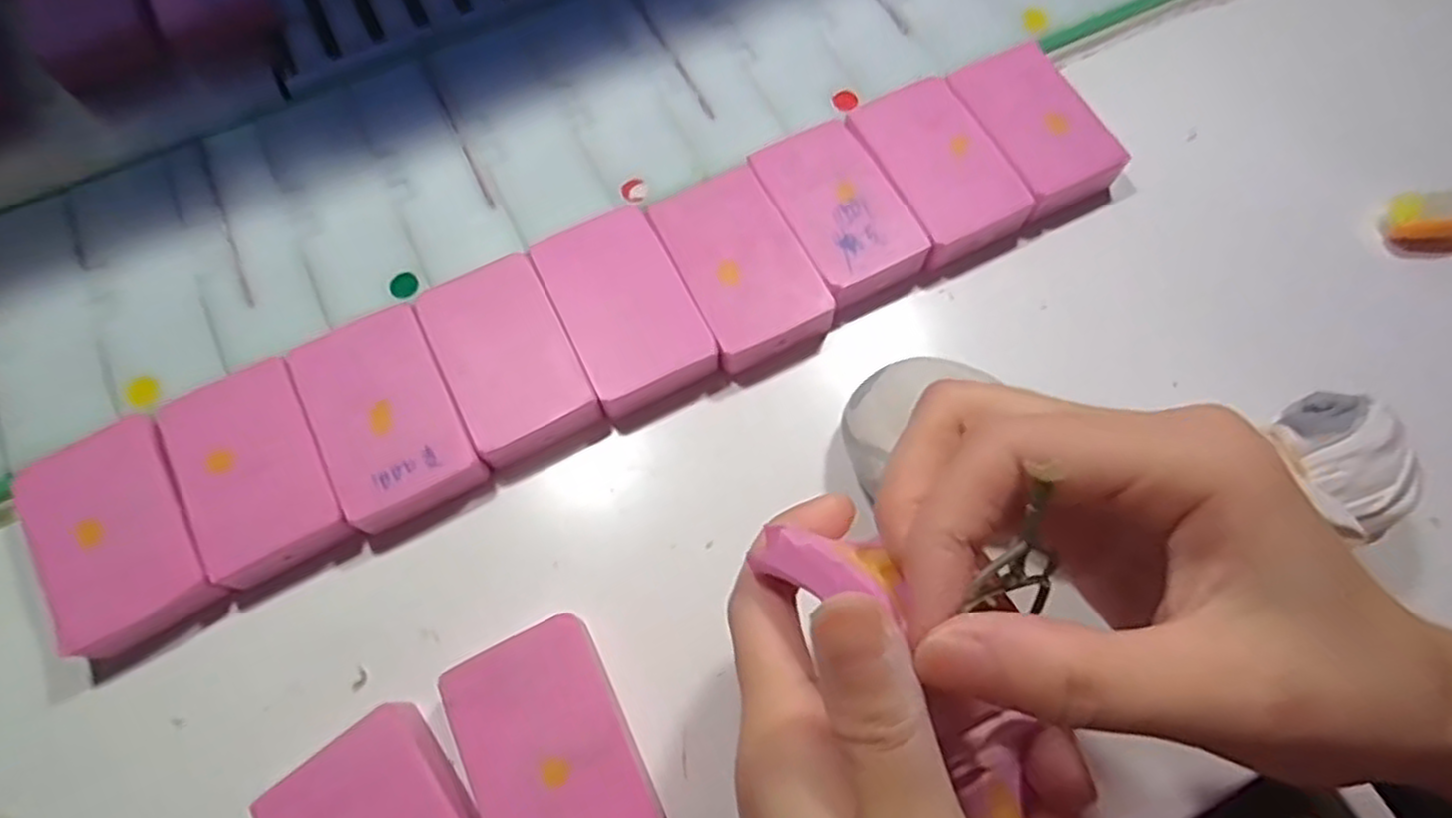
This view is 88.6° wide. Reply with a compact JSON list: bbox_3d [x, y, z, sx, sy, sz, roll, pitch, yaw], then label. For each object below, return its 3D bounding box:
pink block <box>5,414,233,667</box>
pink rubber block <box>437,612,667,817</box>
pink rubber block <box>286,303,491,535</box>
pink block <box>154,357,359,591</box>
[{"bbox_3d":[-0.195,0.042,0.241,0.044,0.018,0.068,-28,72,-10],"label":"pink block"},{"bbox_3d":[-0.048,0.105,0.218,0.045,0.020,0.077,-25,71,-9],"label":"pink rubber block"},{"bbox_3d":[-0.116,0.002,0.255,0.044,0.013,0.072,-27,72,-9],"label":"pink rubber block"},{"bbox_3d":[-0.156,0.021,0.248,0.044,0.014,0.069,-28,72,-10],"label":"pink block"}]

